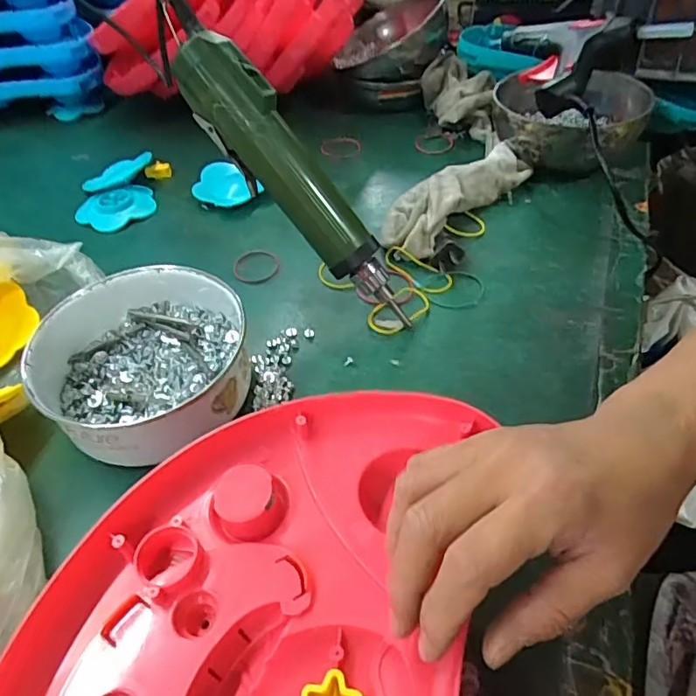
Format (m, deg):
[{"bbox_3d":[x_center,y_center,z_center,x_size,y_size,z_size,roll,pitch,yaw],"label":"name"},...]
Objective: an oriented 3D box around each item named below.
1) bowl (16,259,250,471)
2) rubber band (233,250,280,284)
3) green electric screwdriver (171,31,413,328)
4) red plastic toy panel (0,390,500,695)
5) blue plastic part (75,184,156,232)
[{"bbox_3d":[-0.144,0.002,0.380,0.141,0.053,0.142,-2,45,2],"label":"bowl"},{"bbox_3d":[-0.082,-0.073,0.489,0.041,0.005,0.041,-2,56,-8],"label":"rubber band"},{"bbox_3d":[-0.033,-0.115,0.396,0.051,0.232,0.036,-20,26,48],"label":"green electric screwdriver"},{"bbox_3d":[-0.047,0.164,0.221,0.217,0.044,0.338,0,45,4],"label":"red plastic toy panel"},{"bbox_3d":[-0.239,-0.145,0.564,0.077,0.017,0.055,-34,70,-14],"label":"blue plastic part"}]

